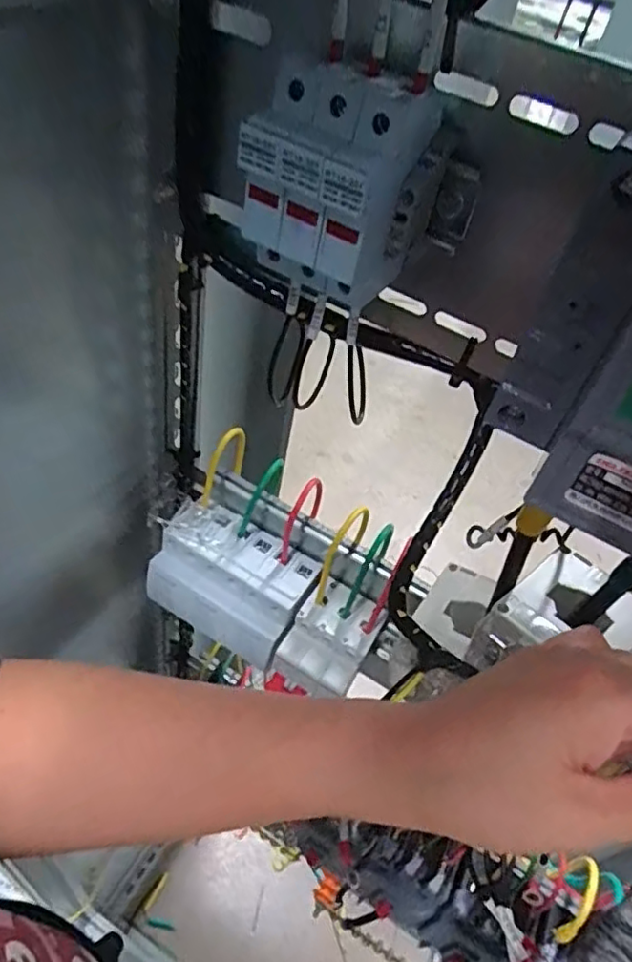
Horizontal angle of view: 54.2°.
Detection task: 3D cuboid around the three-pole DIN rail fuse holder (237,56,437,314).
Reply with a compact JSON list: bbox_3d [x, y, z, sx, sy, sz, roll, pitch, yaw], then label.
[{"bbox_3d":[0.007,-0.108,0.241,0.063,0.080,0.053,28,48,13],"label":"three-pole DIN rail fuse holder"}]

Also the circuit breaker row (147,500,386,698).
[{"bbox_3d":[-0.039,0.087,0.453,0.166,0.062,0.076,29,48,13],"label":"circuit breaker row"}]

